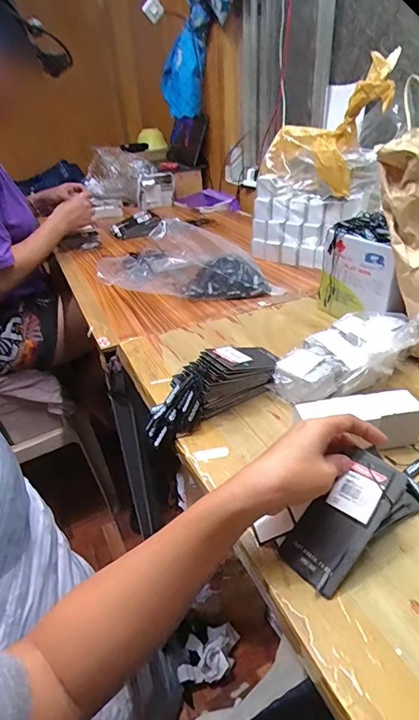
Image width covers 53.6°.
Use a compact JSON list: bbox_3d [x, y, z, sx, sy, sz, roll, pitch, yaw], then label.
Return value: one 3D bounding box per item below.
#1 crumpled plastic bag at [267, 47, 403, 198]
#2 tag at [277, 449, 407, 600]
[{"bbox_3d":[0.223,-0.435,0.785,0.122,0.201,0.214,-22,37,-27],"label":"crumpled plastic bag"},{"bbox_3d":[0.105,0.122,0.323,0.108,0.004,0.049,-48,48,-13],"label":"tag"}]

